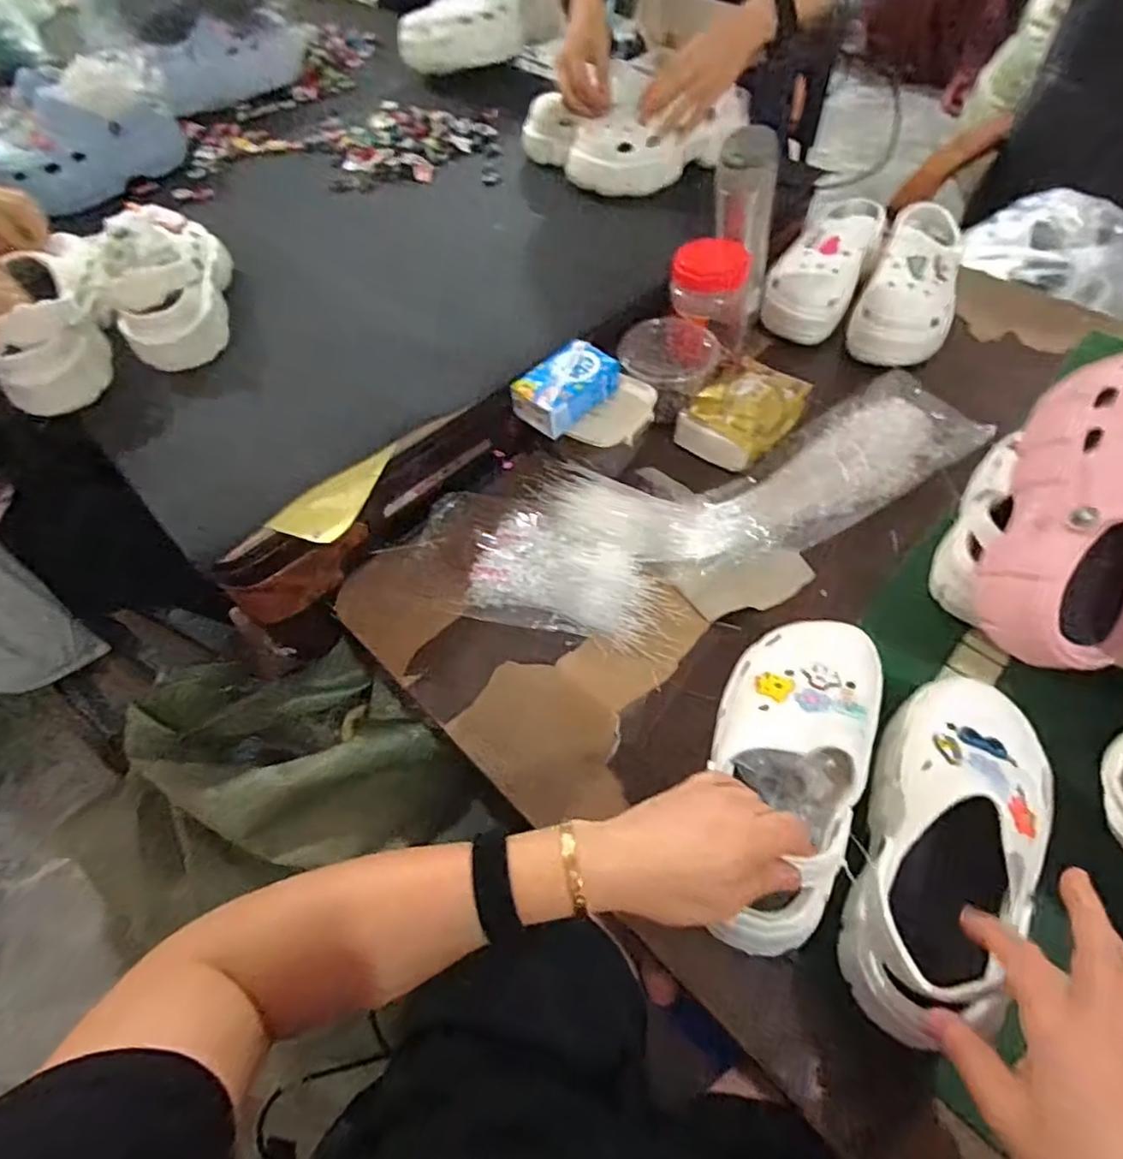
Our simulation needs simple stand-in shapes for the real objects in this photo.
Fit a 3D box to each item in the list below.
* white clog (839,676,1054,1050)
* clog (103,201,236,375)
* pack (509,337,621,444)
[{"bbox_3d":[0.265,0.173,0.429,0.100,0.078,0.239,27,64,19],"label":"white clog"},{"bbox_3d":[-0.447,-0.357,0.727,0.098,0.120,0.221,-14,57,-7],"label":"clog"},{"bbox_3d":[0.006,-0.209,0.703,0.071,0.045,0.111,36,65,24],"label":"pack"}]

